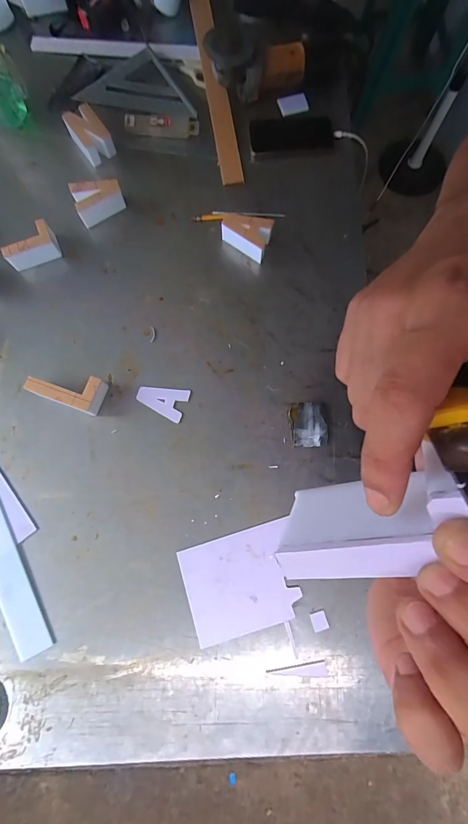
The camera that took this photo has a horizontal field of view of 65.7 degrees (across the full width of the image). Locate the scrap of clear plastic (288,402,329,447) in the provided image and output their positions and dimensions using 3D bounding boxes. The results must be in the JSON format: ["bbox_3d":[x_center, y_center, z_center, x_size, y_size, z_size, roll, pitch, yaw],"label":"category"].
[{"bbox_3d":[0.121,0.020,0.588,0.059,0.017,0.071,-6,79,-1],"label":"scrap of clear plastic"}]

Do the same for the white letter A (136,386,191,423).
[{"bbox_3d":[-0.119,-0.023,0.604,0.083,0.004,0.054,21,80,5],"label":"white letter A"}]

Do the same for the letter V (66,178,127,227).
[{"bbox_3d":[-0.243,-0.382,0.659,0.085,0.043,0.060,-16,79,-3],"label":"letter V"}]

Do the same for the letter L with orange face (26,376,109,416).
[{"bbox_3d":[-0.269,-0.039,0.588,0.109,0.046,0.057,20,79,4],"label":"letter L with orange face"}]

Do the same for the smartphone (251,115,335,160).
[{"bbox_3d":[0.117,-0.557,0.730,0.171,0.066,0.013,-8,68,-3],"label":"smartphone"}]

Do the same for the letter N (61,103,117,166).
[{"bbox_3d":[-0.273,-0.525,0.685,0.058,0.041,0.096,-35,80,-6],"label":"letter N"}]

